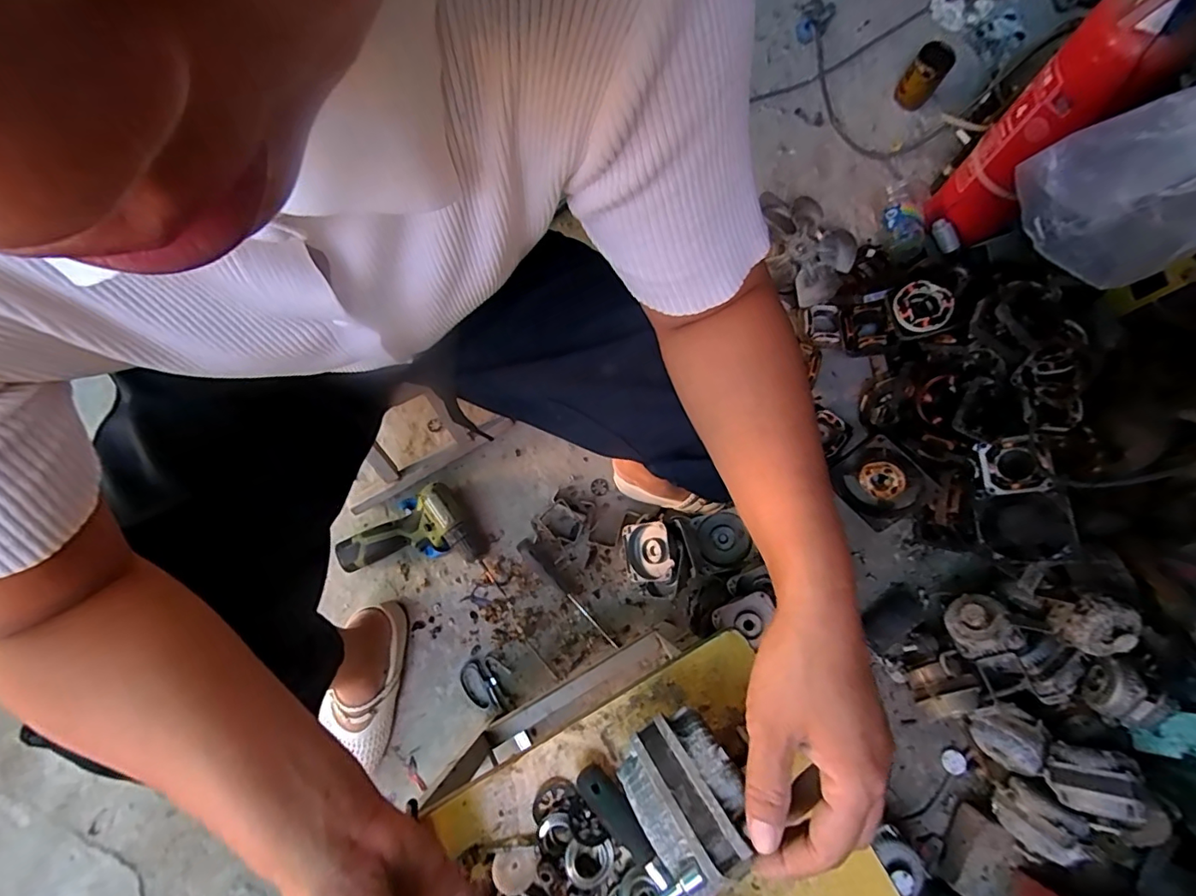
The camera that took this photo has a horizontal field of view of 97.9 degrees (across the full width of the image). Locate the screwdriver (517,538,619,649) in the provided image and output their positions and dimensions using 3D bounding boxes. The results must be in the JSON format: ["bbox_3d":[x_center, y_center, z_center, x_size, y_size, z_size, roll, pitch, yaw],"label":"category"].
[{"bbox_3d":[-0.045,0.225,0.817,0.220,0.025,0.024,43,80,9],"label":"screwdriver"}]

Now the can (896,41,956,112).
[{"bbox_3d":[0.611,-0.697,0.977,0.064,0.091,0.069,0,77,-1],"label":"can"}]

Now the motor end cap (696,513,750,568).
[{"bbox_3d":[0.184,0.138,0.776,0.069,0.017,0.076,-20,78,-6],"label":"motor end cap"}]

